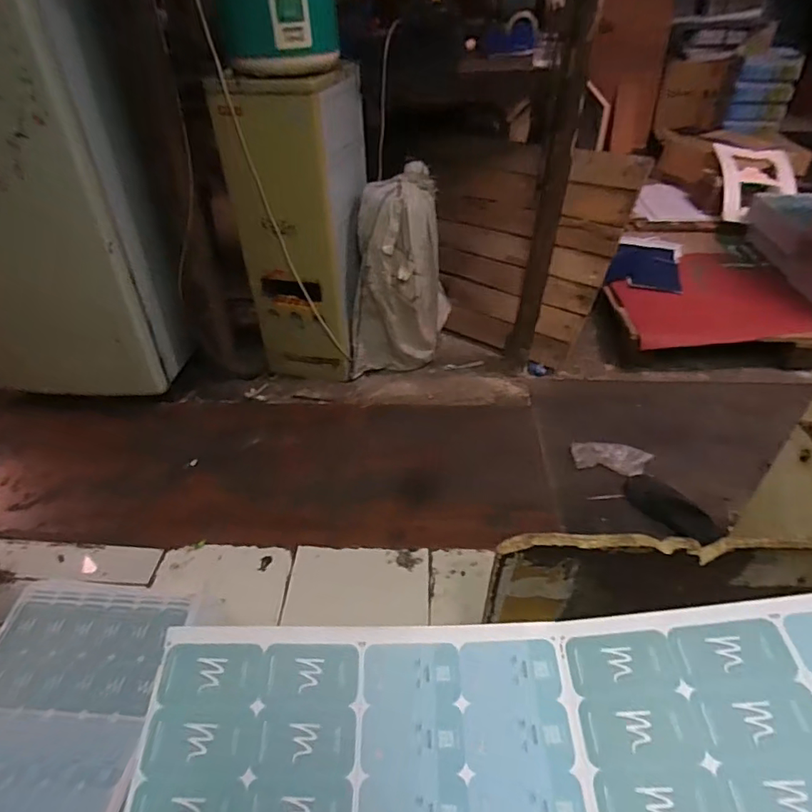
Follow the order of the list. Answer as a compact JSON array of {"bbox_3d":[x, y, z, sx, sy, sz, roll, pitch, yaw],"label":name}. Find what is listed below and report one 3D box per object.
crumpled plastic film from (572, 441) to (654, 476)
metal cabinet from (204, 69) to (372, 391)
[{"bbox_3d":[0.531,0.132,1.348,0.187,0.041,0.074,7,40,8],"label":"crumpled plastic film"},{"bbox_3d":[-0.289,-0.490,1.521,0.314,0.800,0.337,7,40,8],"label":"metal cabinet"}]

